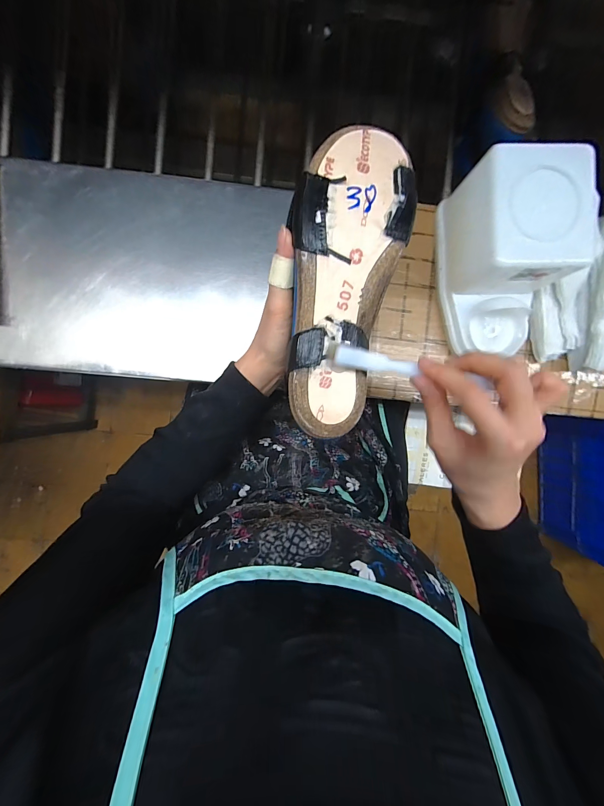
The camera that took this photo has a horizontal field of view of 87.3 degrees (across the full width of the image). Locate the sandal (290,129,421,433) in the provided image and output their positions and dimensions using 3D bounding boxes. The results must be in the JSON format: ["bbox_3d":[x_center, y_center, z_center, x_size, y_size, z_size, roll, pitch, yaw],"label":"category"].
[{"bbox_3d":[0.032,-0.088,0.237,0.077,0.031,0.223,10,96,-3],"label":"sandal"}]

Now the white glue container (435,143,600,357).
[{"bbox_3d":[0.213,-0.138,0.330,0.105,0.110,0.178,-2,92,-1],"label":"white glue container"}]

